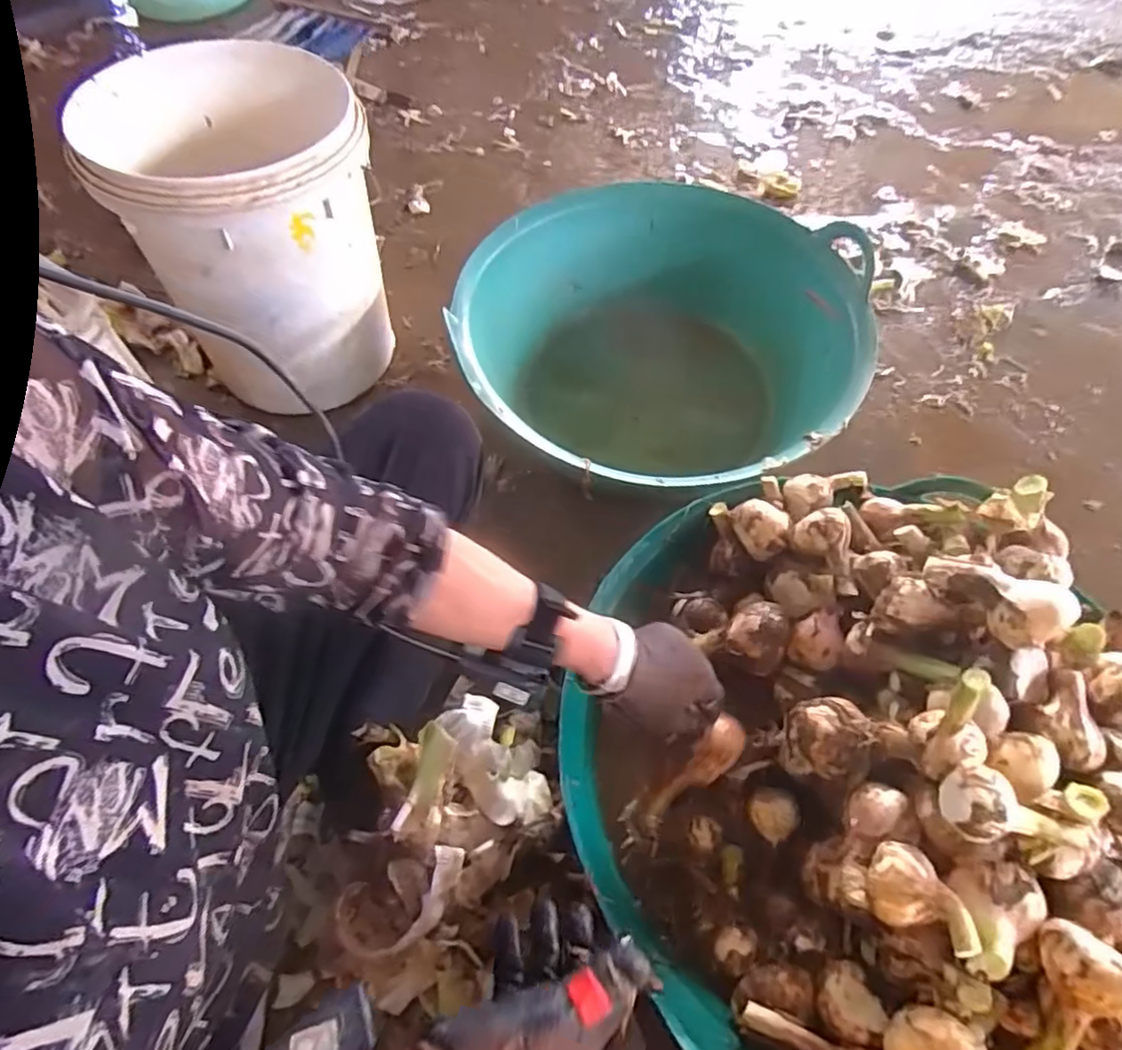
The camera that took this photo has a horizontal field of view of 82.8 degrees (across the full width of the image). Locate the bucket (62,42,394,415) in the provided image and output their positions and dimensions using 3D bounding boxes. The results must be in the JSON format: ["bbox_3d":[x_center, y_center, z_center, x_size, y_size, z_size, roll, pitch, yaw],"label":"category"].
[{"bbox_3d":[-0.368,-0.390,0.839,0.265,0.305,0.285,-1,61,2],"label":"bucket"}]

